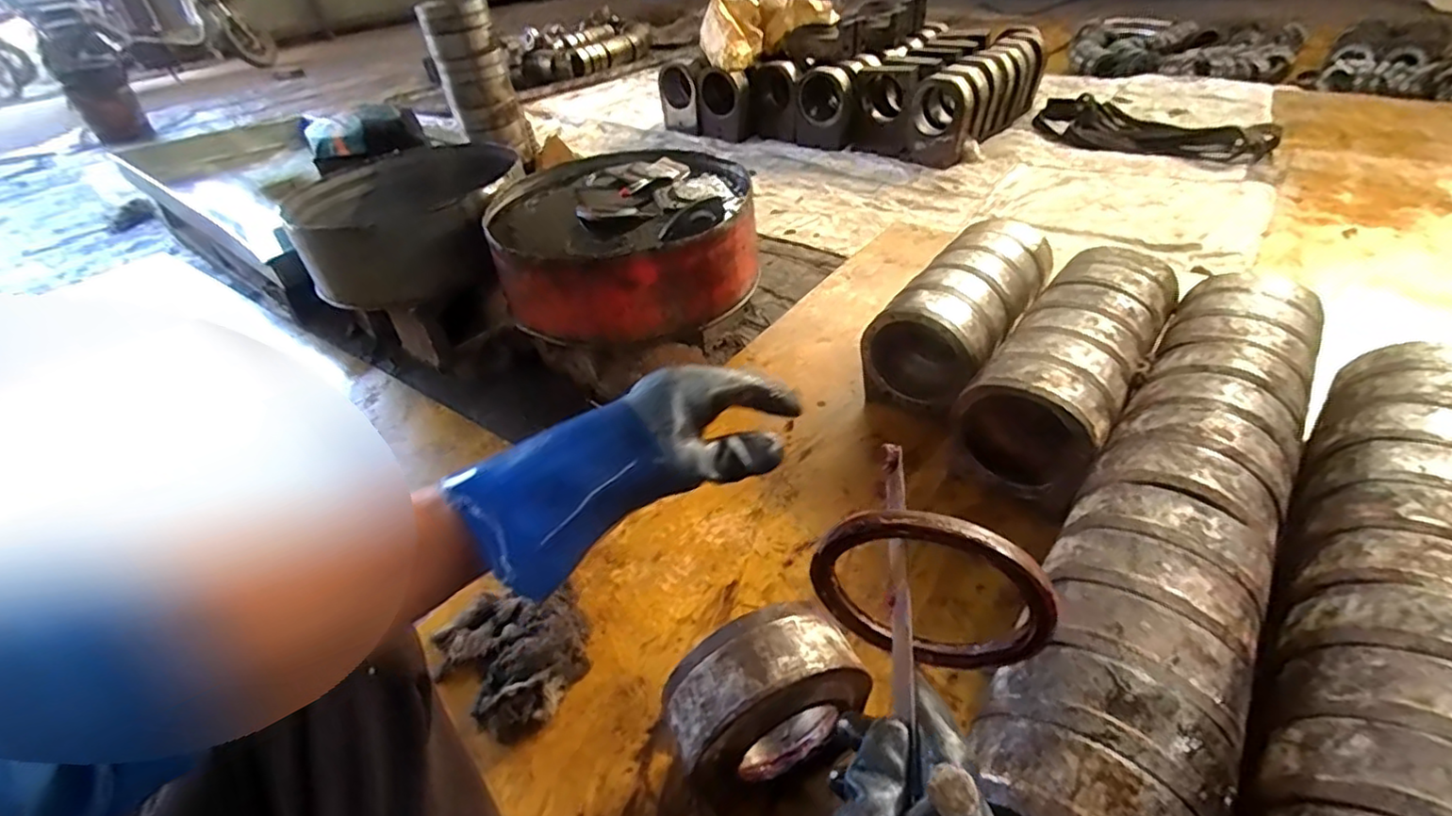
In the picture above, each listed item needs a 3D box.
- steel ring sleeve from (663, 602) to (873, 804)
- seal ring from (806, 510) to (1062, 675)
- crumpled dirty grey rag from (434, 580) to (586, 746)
[{"bbox_3d":[0.044,0.353,0.744,0.213,0.230,0.106,-19,42,-15],"label":"steel ring sleeve"},{"bbox_3d":[0.136,0.128,0.432,0.152,0.152,0.016,10,43,19],"label":"seal ring"},{"bbox_3d":[-0.304,0.360,0.933,0.203,0.086,0.216,-27,45,-23],"label":"crumpled dirty grey rag"}]

